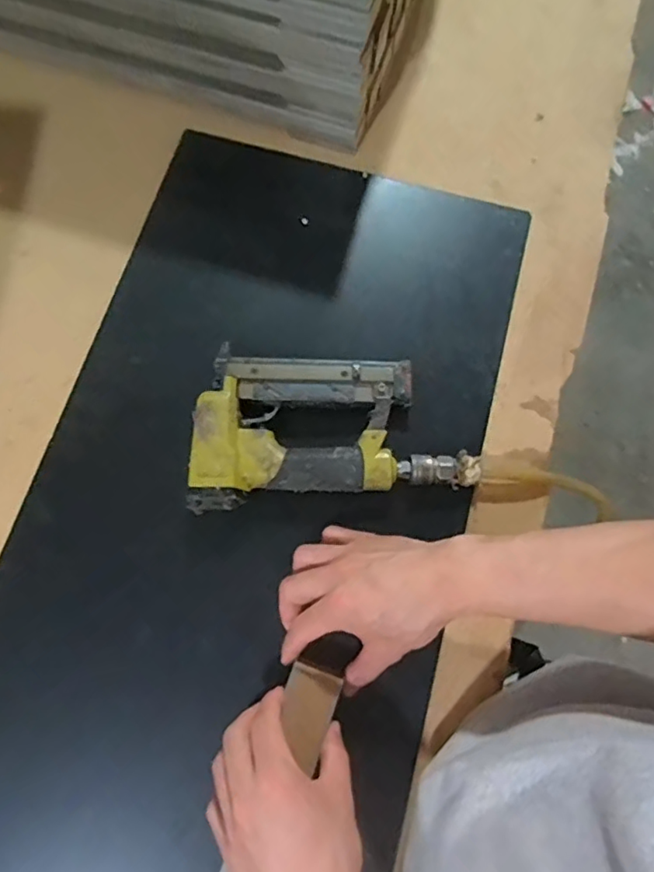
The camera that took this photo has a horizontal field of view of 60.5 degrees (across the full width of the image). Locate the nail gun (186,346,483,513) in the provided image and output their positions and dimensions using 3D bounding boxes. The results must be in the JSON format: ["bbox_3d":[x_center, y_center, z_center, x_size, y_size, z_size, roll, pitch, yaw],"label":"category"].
[{"bbox_3d":[0.005,-0.010,0.491,0.240,0.040,0.141,-3,75,-1],"label":"nail gun"}]

